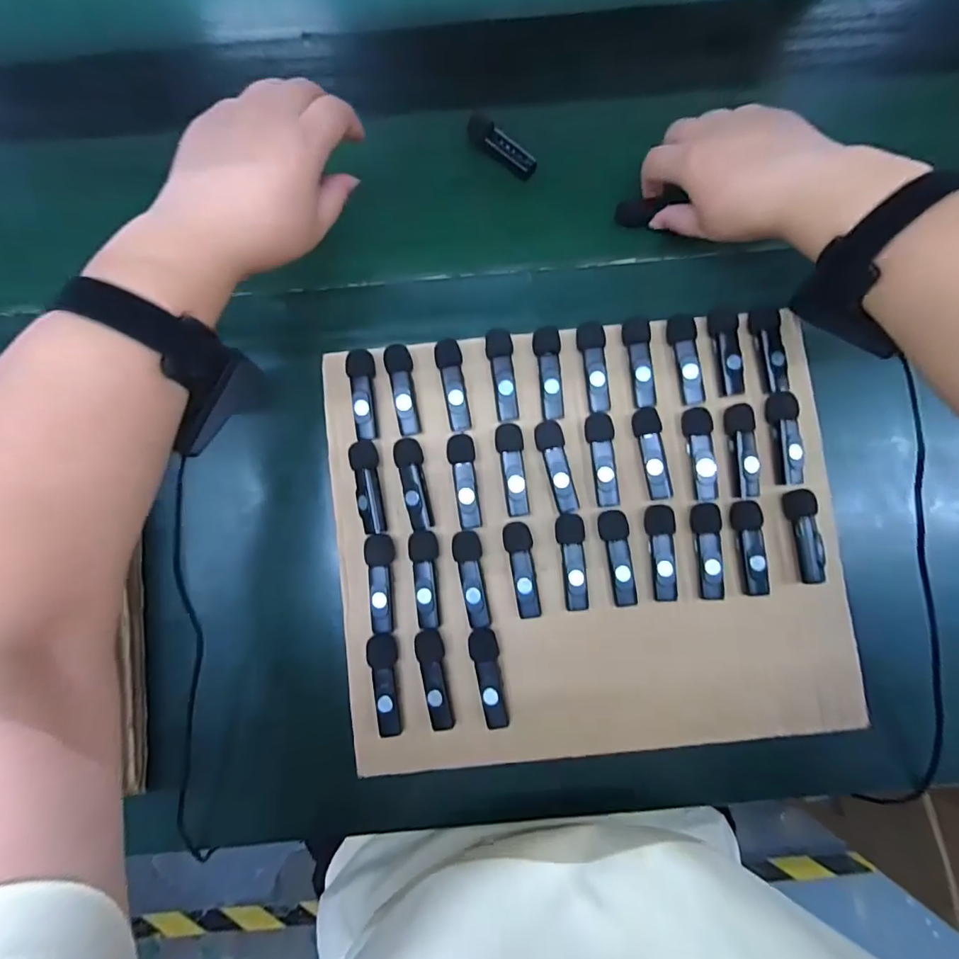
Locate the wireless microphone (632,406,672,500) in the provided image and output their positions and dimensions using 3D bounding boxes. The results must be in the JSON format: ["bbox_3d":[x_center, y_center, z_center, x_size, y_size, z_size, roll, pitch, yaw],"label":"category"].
[{"bbox_3d":[0.120,-0.018,0.343,0.017,0.015,0.064,-8,82,-1],"label":"wireless microphone"}]

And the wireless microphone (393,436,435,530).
[{"bbox_3d":[-0.046,0.003,0.345,0.018,0.014,0.064,-10,82,-1],"label":"wireless microphone"}]

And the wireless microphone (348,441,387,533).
[{"bbox_3d":[-0.077,0.006,0.345,0.018,0.016,0.063,-11,82,-2],"label":"wireless microphone"}]

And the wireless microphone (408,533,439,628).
[{"bbox_3d":[-0.037,0.069,0.340,0.019,0.014,0.064,-4,82,-1],"label":"wireless microphone"}]

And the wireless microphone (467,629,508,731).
[{"bbox_3d":[0.007,0.133,0.333,0.018,0.016,0.063,-10,82,-1],"label":"wireless microphone"}]

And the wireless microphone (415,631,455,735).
[{"bbox_3d":[-0.030,0.133,0.332,0.018,0.013,0.064,-8,82,-1],"label":"wireless microphone"}]

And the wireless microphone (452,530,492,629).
[{"bbox_3d":[-0.005,0.068,0.339,0.018,0.015,0.064,-9,82,-1],"label":"wireless microphone"}]

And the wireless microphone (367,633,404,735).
[{"bbox_3d":[-0.063,0.137,0.331,0.018,0.012,0.065,-5,82,-1],"label":"wireless microphone"}]

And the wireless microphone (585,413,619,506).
[{"bbox_3d":[0.086,-0.014,0.343,0.018,0.016,0.064,-6,82,-1],"label":"wireless microphone"}]

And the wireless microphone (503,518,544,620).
[{"bbox_3d":[0.030,0.062,0.338,0.019,0.014,0.064,-9,82,-1],"label":"wireless microphone"}]

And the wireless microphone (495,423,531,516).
[{"bbox_3d":[0.023,-0.006,0.344,0.019,0.014,0.063,-5,82,-1],"label":"wireless microphone"}]

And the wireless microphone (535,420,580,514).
[{"bbox_3d":[0.053,-0.009,0.343,0.019,0.014,0.064,-12,82,-2],"label":"wireless microphone"}]

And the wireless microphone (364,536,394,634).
[{"bbox_3d":[-0.067,0.071,0.339,0.018,0.014,0.065,-3,82,0],"label":"wireless microphone"}]

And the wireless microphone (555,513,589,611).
[{"bbox_3d":[0.064,0.056,0.336,0.018,0.011,0.065,-4,82,-1],"label":"wireless microphone"}]

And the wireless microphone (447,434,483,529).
[{"bbox_3d":[-0.010,0.002,0.345,0.018,0.015,0.064,-6,82,-1],"label":"wireless microphone"}]

